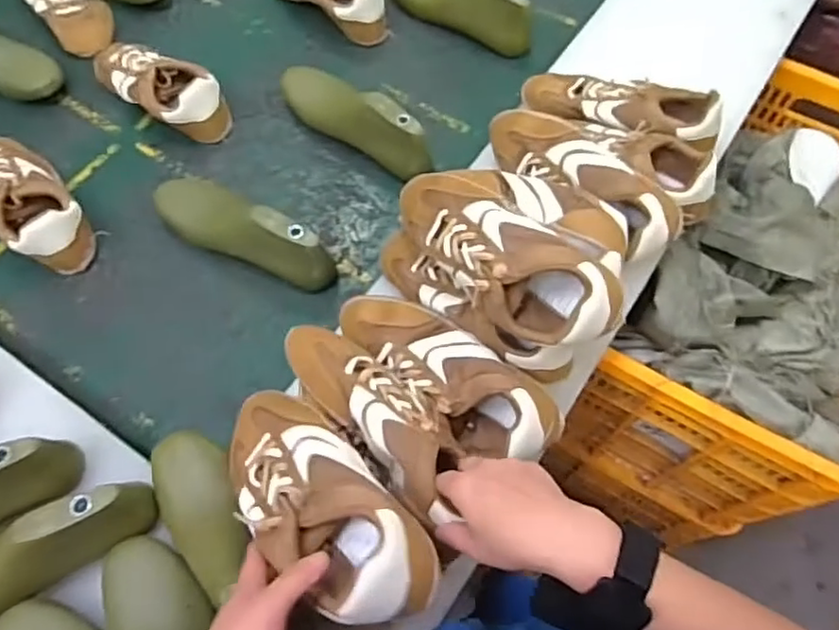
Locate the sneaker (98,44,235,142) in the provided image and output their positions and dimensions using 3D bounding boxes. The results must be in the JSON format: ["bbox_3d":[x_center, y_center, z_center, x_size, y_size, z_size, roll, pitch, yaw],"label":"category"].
[{"bbox_3d":[-0.345,-0.304,0.828,0.216,0.063,0.085,33,70,13],"label":"sneaker"}]

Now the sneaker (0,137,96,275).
[{"bbox_3d":[-0.465,-0.138,0.738,0.084,0.073,0.199,-37,71,-16],"label":"sneaker"}]

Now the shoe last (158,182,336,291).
[{"bbox_3d":[-0.203,-0.097,0.717,0.223,0.097,0.071,30,69,12],"label":"shoe last"}]

